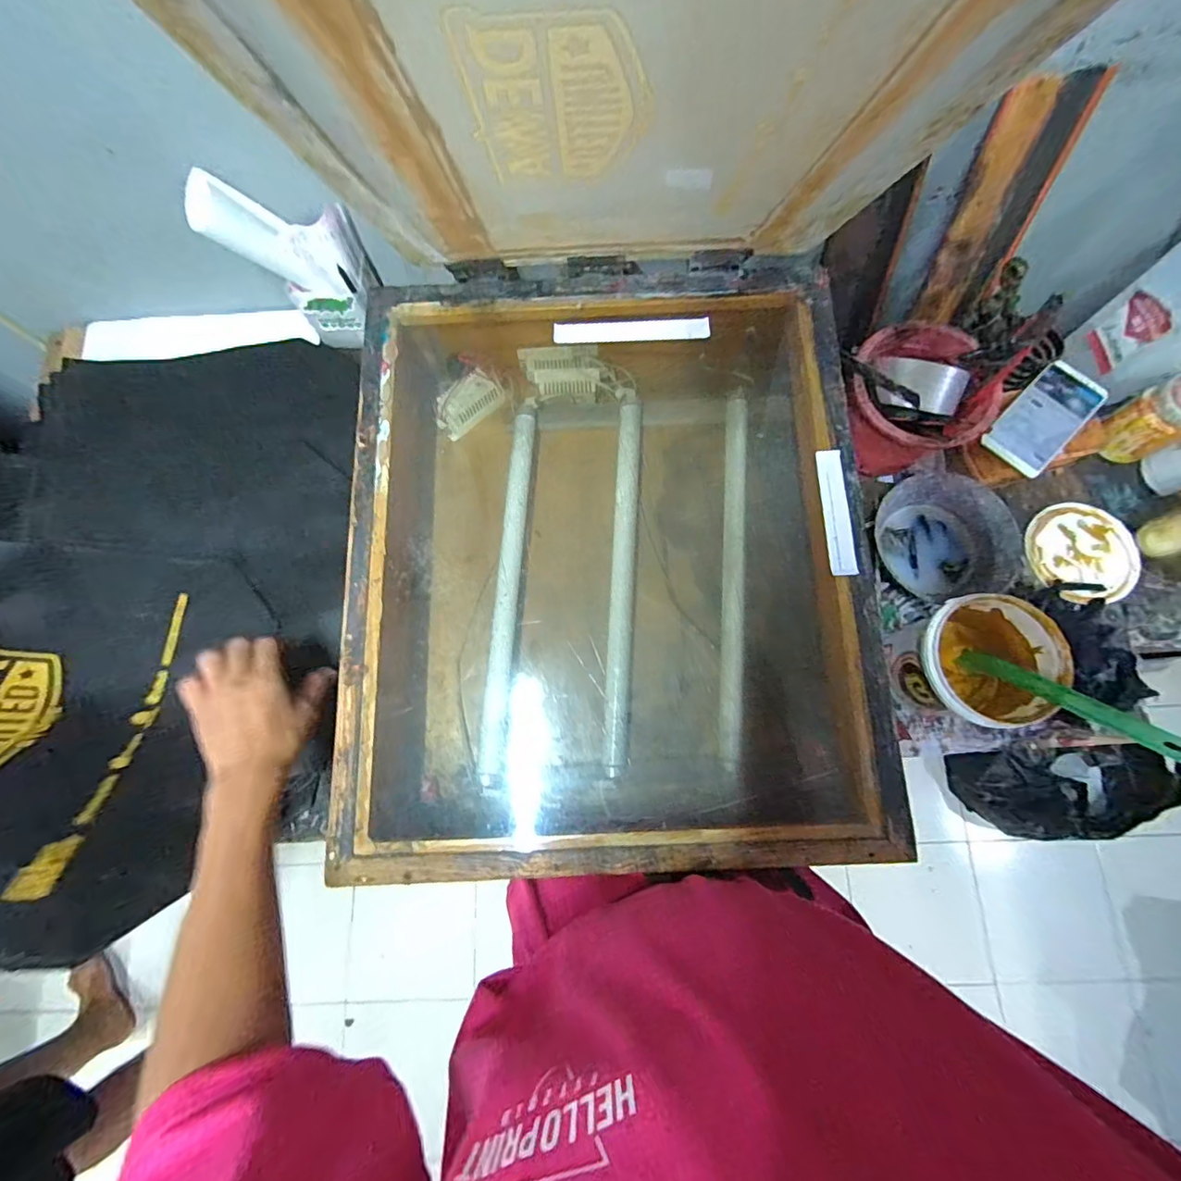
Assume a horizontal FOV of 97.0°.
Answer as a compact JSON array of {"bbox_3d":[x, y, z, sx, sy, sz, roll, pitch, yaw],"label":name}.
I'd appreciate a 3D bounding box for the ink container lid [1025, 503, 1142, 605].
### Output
[{"bbox_3d":[0.595,-0.046,0.632,0.114,0.010,0.124,0,76,2],"label":"ink container lid"}]

